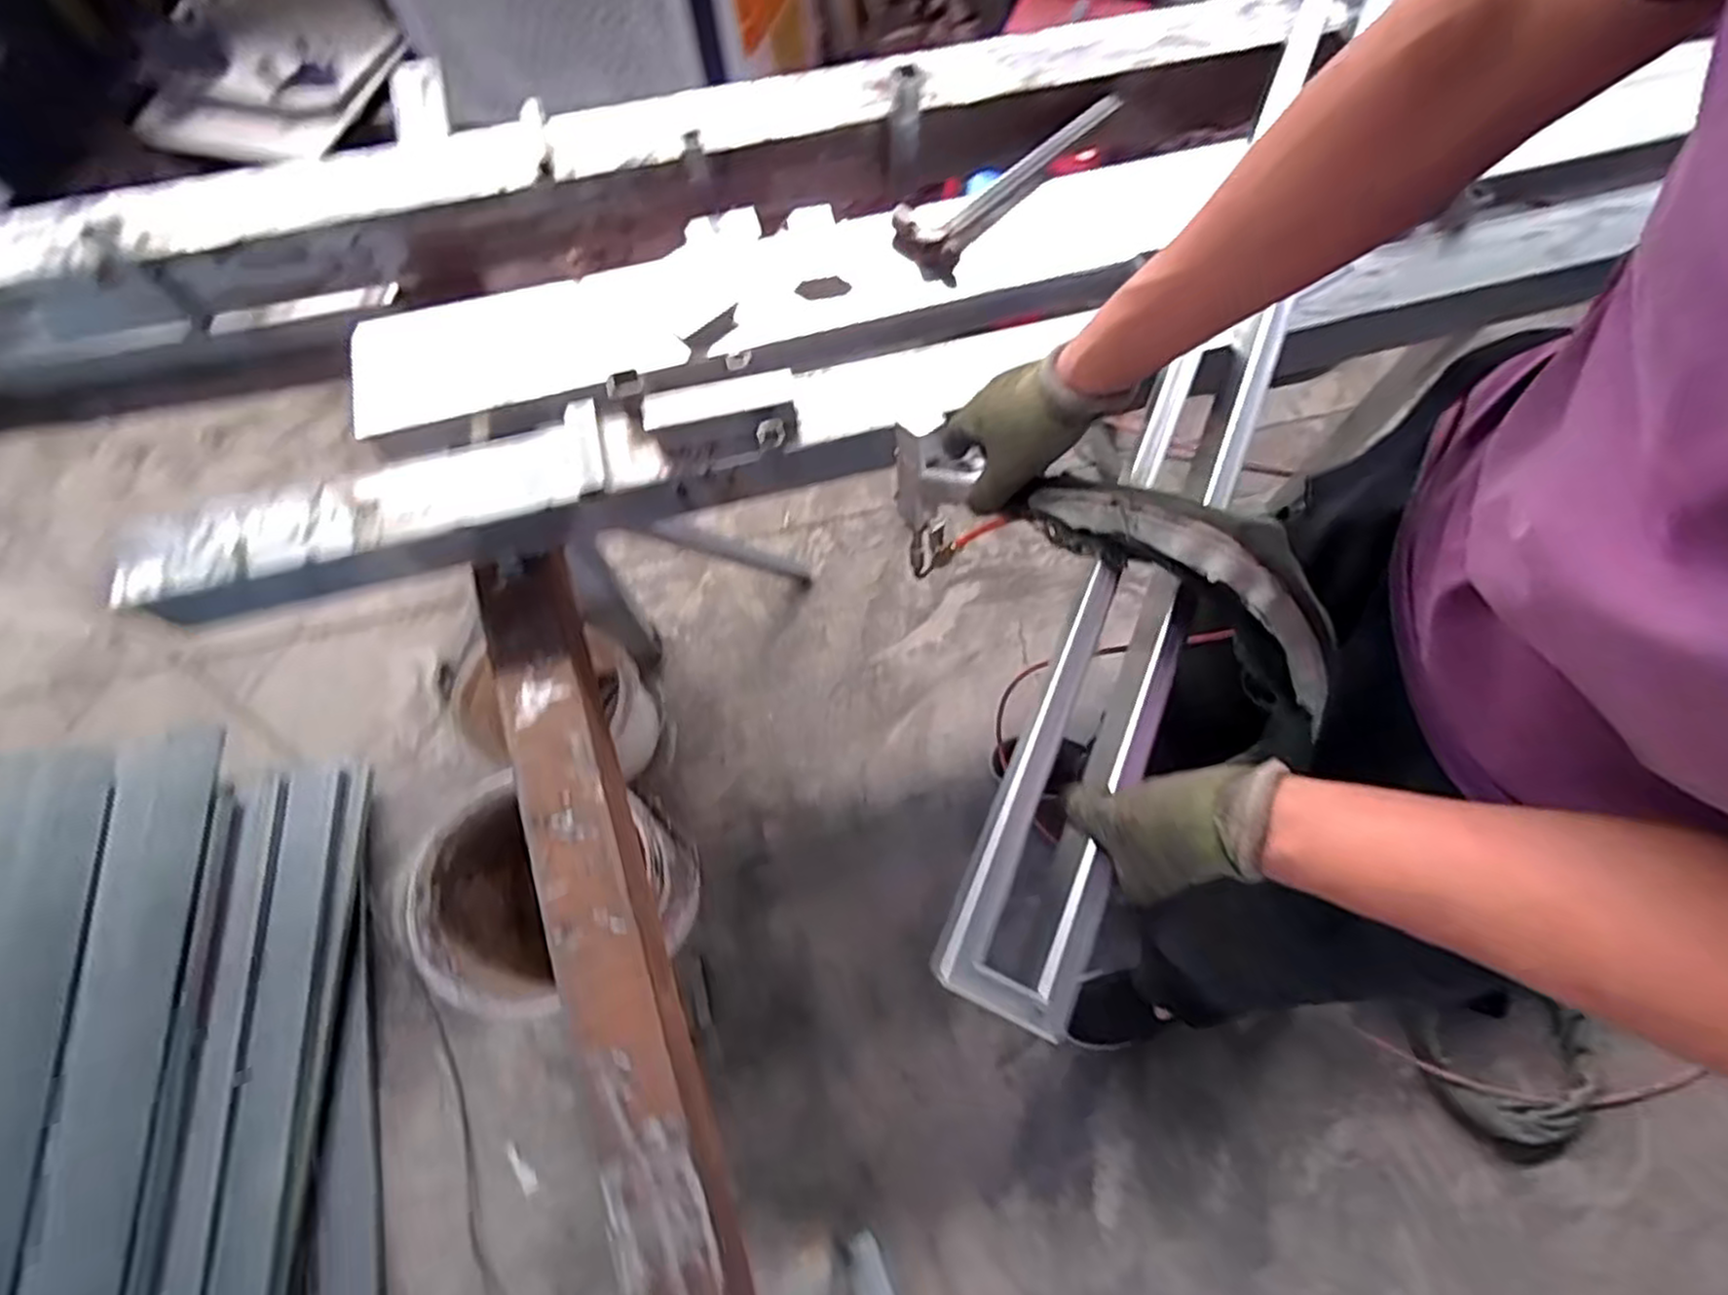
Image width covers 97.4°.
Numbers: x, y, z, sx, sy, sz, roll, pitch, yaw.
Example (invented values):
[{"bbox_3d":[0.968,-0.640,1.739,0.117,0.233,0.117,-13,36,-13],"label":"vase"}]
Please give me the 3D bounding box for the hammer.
[{"bbox_3d":[0.165,-0.567,0.907,0.102,0.033,0.348,37,74,13],"label":"hammer"}]

